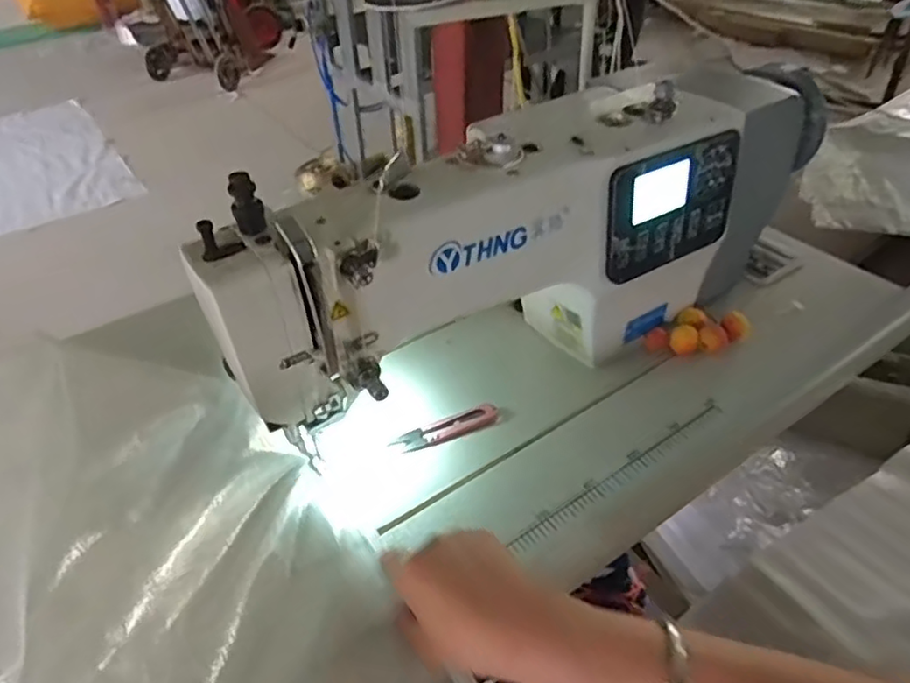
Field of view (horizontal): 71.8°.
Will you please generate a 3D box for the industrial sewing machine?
[{"bbox_3d":[0.089,-0.094,0.561,0.583,0.225,0.140,-24,46,-24],"label":"industrial sewing machine"}]

